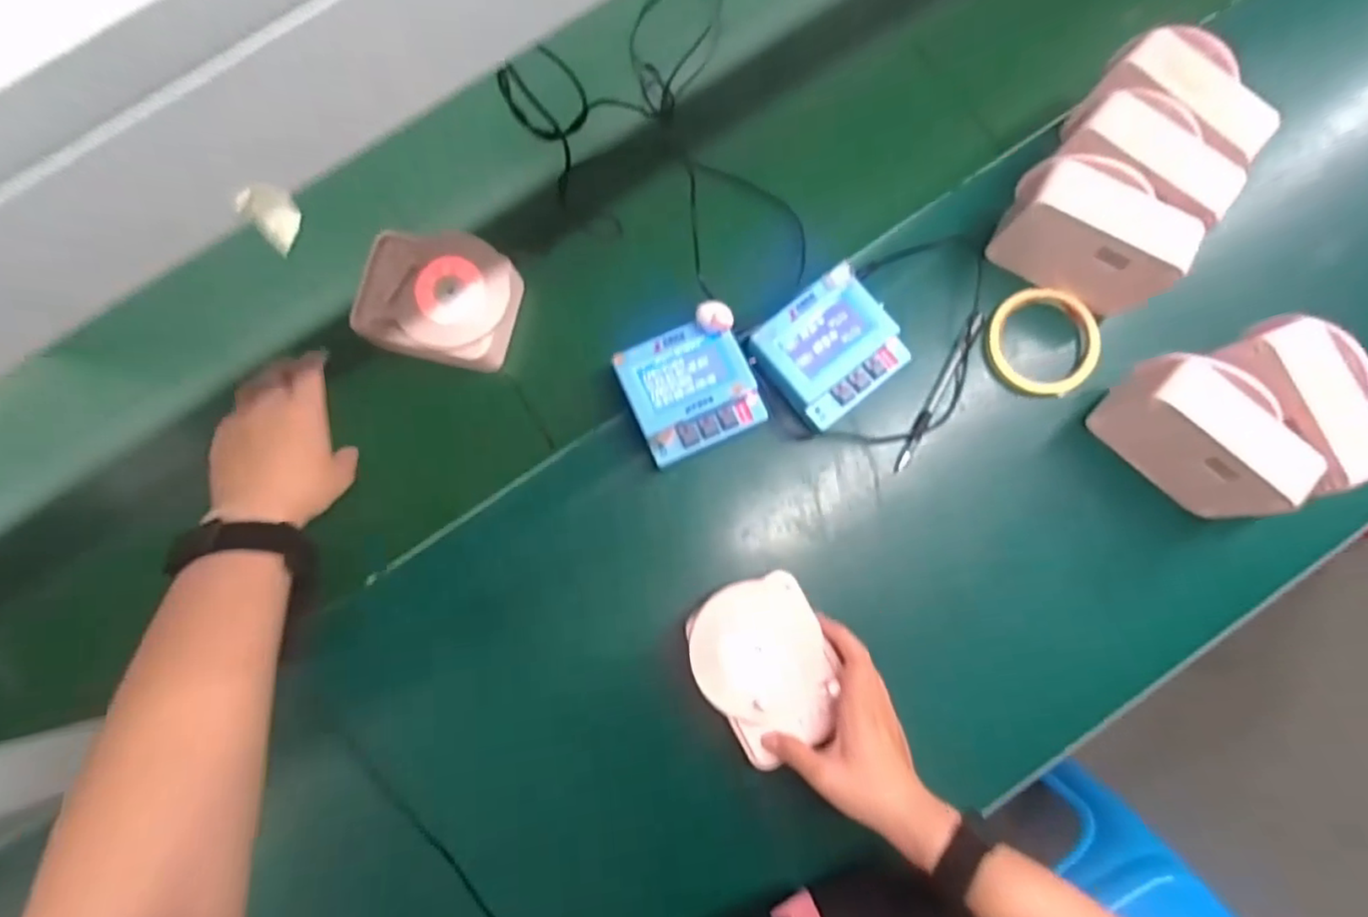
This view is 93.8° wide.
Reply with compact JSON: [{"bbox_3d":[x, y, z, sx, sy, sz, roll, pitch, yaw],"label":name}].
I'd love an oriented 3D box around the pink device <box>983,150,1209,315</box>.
[{"bbox_3d":[0.334,-0.181,0.525,0.129,0.090,0.061,35,84,6],"label":"pink device"}]

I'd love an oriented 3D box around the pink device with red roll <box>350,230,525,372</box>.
[{"bbox_3d":[-0.215,-0.140,0.567,0.128,0.046,0.113,11,82,3],"label":"pink device with red roll"}]

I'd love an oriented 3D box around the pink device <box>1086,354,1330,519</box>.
[{"bbox_3d":[0.406,-0.016,0.509,0.131,0.111,0.061,42,85,6],"label":"pink device"}]

